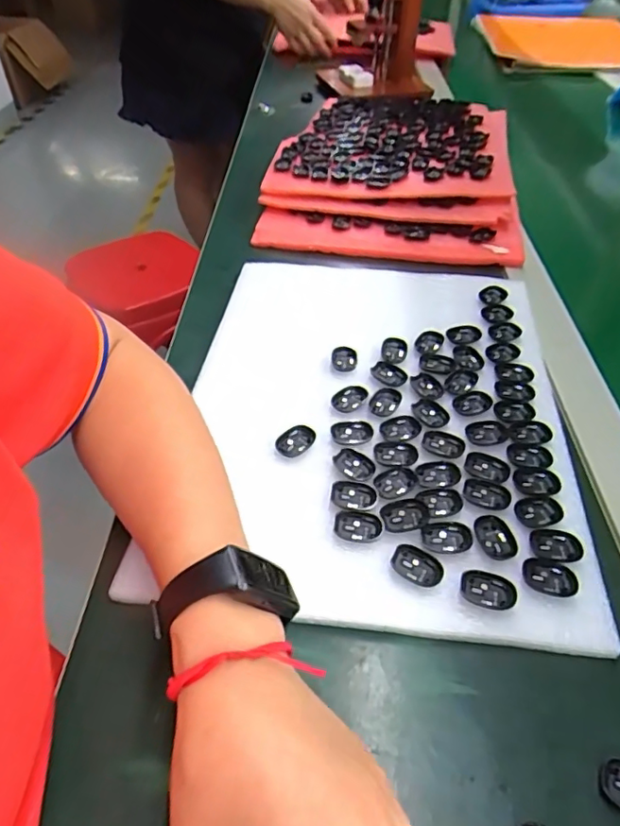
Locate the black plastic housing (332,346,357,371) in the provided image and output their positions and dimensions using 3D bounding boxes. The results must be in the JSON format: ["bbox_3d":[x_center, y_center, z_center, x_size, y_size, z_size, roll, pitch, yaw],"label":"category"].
[{"bbox_3d":[0.026,-0.041,0.428,0.019,0.005,0.024,-1,46,1],"label":"black plastic housing"}]

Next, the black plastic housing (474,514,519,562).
[{"bbox_3d":[0.105,0.070,0.317,0.021,0.004,0.028,-17,48,-14],"label":"black plastic housing"}]

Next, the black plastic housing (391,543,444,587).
[{"bbox_3d":[0.058,0.082,0.304,0.027,0.004,0.019,26,52,25],"label":"black plastic housing"}]

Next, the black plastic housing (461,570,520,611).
[{"bbox_3d":[0.093,0.092,0.293,0.027,0.004,0.019,20,50,20],"label":"black plastic housing"}]

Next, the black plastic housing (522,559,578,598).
[{"bbox_3d":[0.128,0.088,0.300,0.028,0.004,0.021,13,48,14],"label":"black plastic housing"}]

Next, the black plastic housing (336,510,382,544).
[{"bbox_3d":[0.027,0.065,0.322,0.027,0.004,0.020,12,47,13],"label":"black plastic housing"}]

